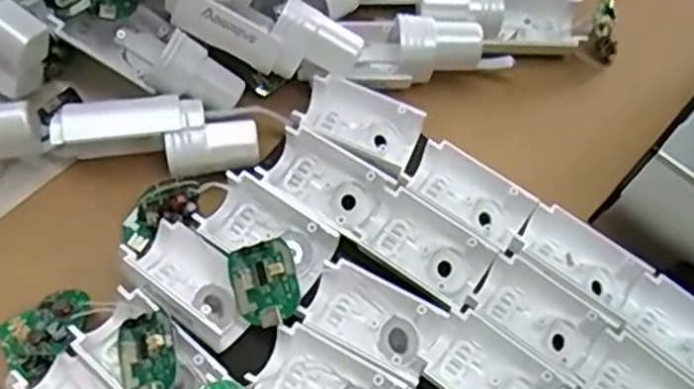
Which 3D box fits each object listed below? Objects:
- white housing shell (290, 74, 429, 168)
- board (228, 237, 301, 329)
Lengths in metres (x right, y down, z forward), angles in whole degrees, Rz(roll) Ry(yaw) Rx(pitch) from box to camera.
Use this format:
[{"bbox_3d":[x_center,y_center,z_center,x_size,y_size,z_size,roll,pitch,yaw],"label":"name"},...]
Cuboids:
[{"bbox_3d":[0.006,-0.036,0.357,0.058,0.020,0.034,29,65,10],"label":"white housing shell"},{"bbox_3d":[-0.034,0.037,0.302,0.027,0.006,0.034,-16,81,7],"label":"board"}]

